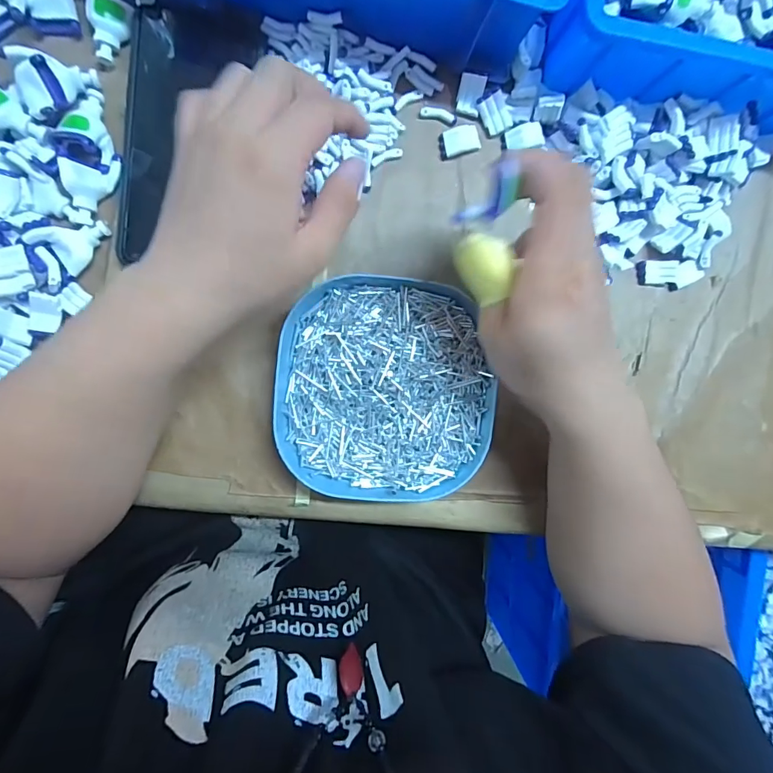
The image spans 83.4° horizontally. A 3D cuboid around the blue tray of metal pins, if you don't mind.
[{"bbox_3d":[0.000,0.001,0.295,0.139,0.030,0.142,6,94,-8],"label":"blue tray of metal pins"}]

